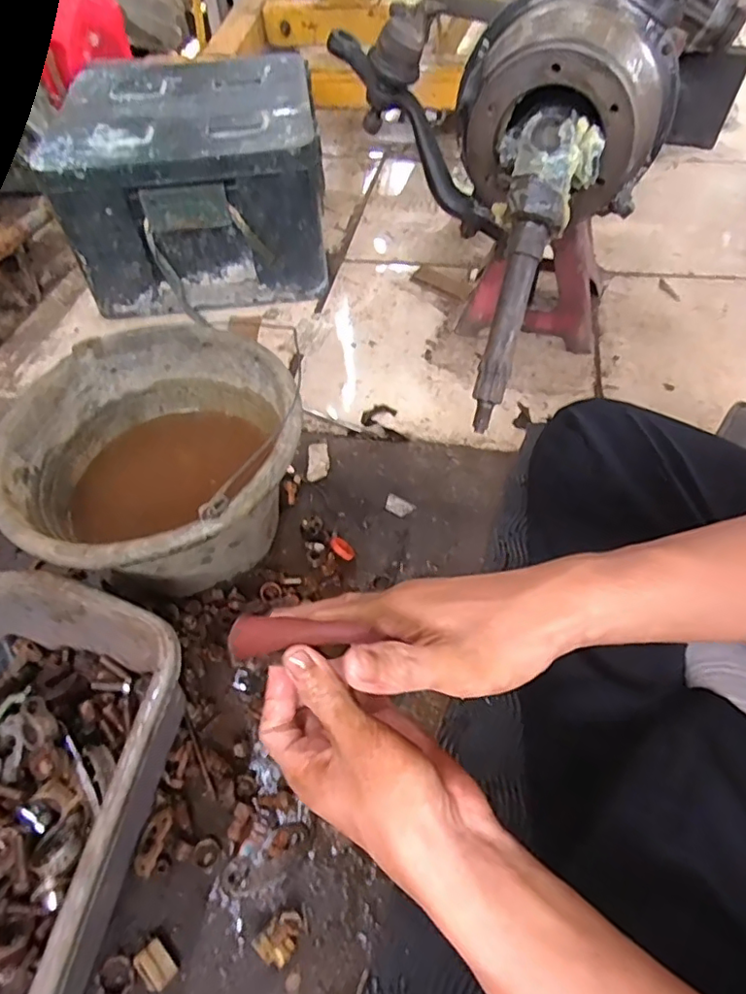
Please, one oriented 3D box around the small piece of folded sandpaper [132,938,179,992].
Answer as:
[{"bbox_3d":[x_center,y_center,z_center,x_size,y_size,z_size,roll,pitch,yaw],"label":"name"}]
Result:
[{"bbox_3d":[-0.151,0.325,0.401,0.028,0.009,0.021,35,61,27],"label":"small piece of folded sandpaper"}]

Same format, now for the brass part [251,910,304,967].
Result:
[{"bbox_3d":[-0.065,0.310,0.410,0.026,0.014,0.033,32,60,25],"label":"brass part"}]

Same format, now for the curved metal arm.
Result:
[{"bbox_3d":[0.043,-0.360,0.586,0.248,0.059,0.050,46,57,-17],"label":"curved metal arm"}]

